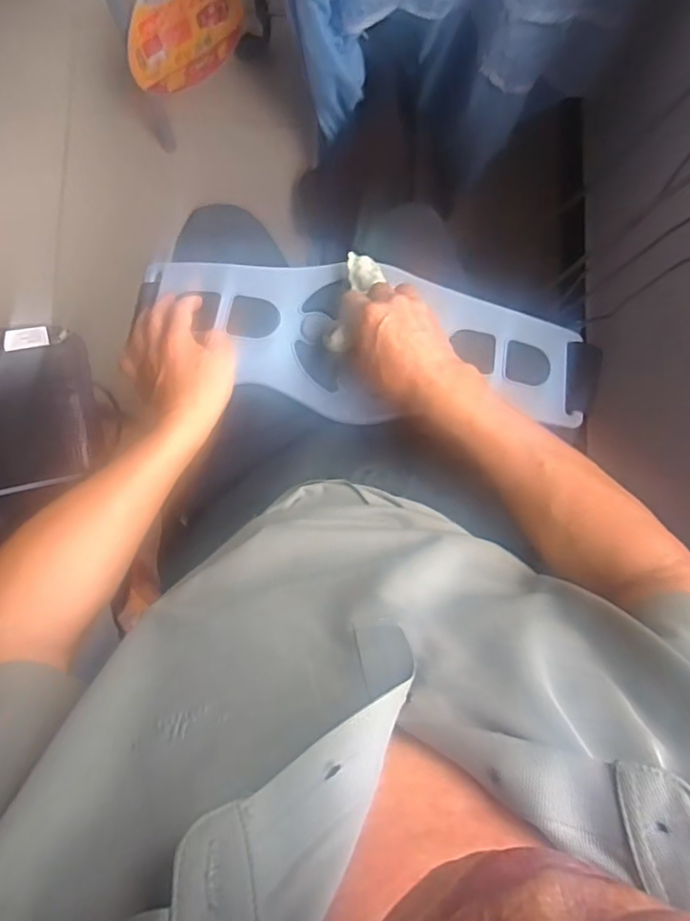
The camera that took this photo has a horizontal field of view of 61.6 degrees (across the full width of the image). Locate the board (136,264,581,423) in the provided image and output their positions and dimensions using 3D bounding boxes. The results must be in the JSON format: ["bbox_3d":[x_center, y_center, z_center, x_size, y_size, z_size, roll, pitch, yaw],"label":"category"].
[{"bbox_3d":[0.020,-0.117,0.586,0.437,0.028,0.165,4,75,-2],"label":"board"}]

